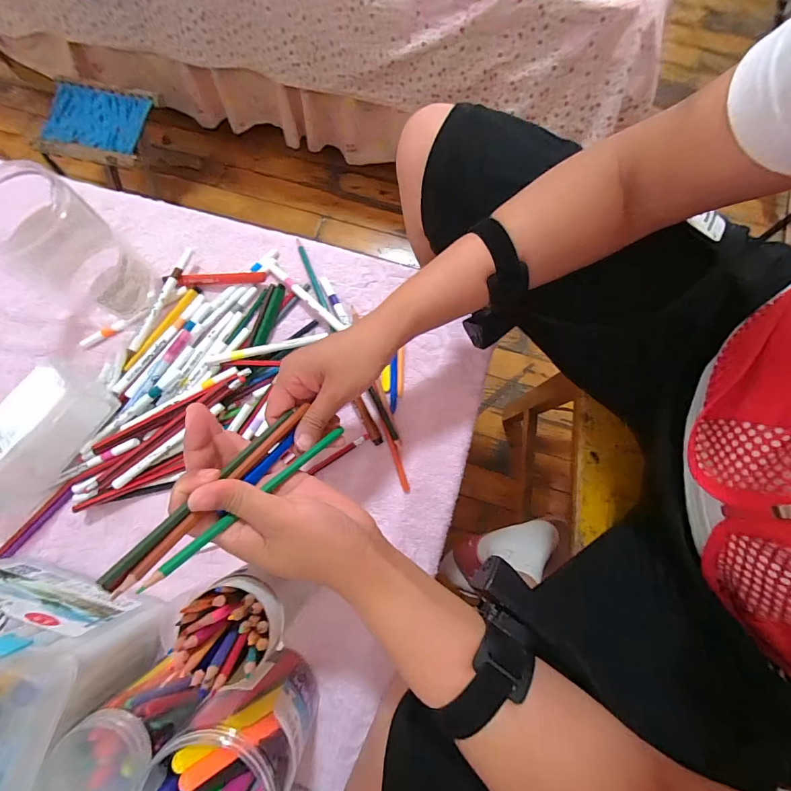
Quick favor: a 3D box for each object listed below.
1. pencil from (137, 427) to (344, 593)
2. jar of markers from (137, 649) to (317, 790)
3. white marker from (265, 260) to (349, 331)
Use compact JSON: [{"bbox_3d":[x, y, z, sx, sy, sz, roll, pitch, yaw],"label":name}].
[{"bbox_3d":[-0.092,0.067,0.269,0.008,0.006,0.168,42,42,8],"label":"pencil"},{"bbox_3d":[-0.128,0.296,0.323,0.094,0.127,0.101,0,79,0],"label":"jar of markers"},{"bbox_3d":[-0.110,-0.121,0.463,0.129,0.018,0.012,43,82,8],"label":"white marker"}]

